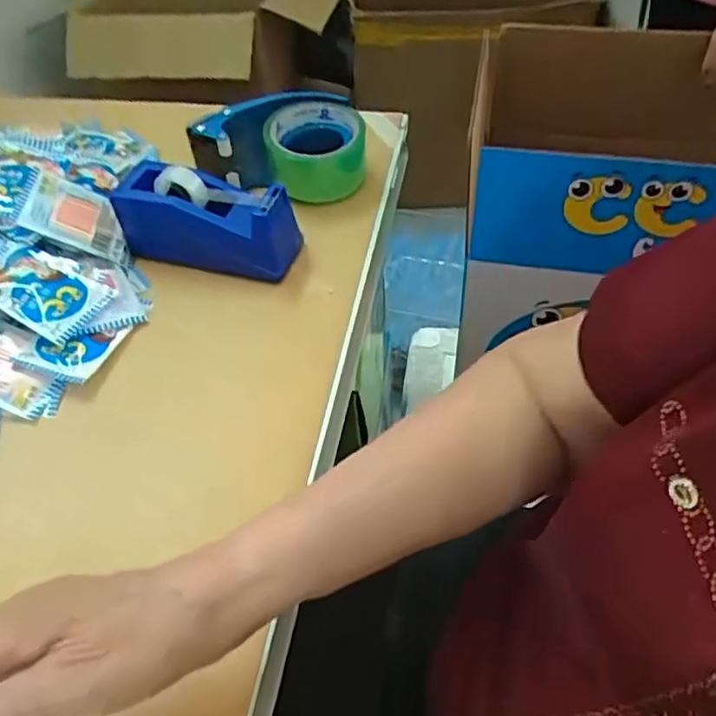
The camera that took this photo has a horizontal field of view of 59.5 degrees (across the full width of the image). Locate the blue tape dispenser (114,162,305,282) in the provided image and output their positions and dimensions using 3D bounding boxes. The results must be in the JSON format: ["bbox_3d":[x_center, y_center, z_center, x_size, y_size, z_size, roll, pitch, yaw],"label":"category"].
[{"bbox_3d":[-0.129,-0.118,0.540,0.149,0.078,0.050,10,52,13],"label":"blue tape dispenser"}]

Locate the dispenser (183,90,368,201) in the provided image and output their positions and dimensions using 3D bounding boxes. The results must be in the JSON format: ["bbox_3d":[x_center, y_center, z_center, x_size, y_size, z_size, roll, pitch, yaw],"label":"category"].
[{"bbox_3d":[-0.074,-0.197,0.598,0.161,0.073,0.078,-11,51,-5],"label":"dispenser"}]

